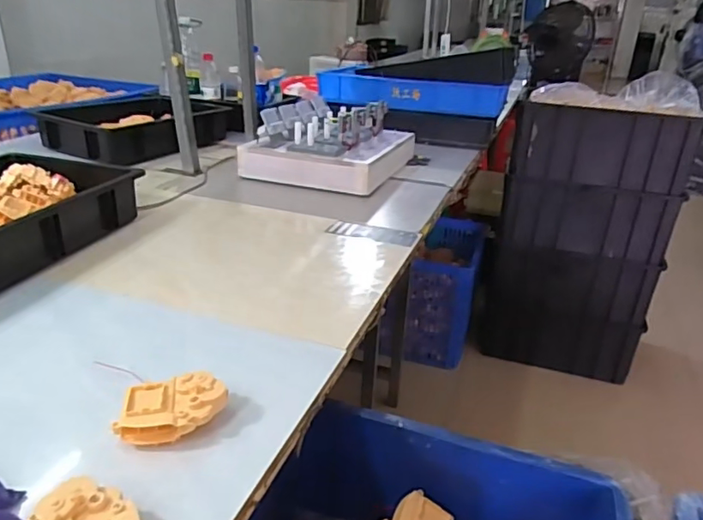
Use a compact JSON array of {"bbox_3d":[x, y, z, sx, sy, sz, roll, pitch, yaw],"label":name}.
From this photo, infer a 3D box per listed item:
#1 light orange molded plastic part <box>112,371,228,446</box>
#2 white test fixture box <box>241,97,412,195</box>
[{"bbox_3d":[-0.170,0.143,0.521,0.097,0.035,0.058,-4,26,-14],"label":"light orange molded plastic part"},{"bbox_3d":[-0.040,-0.281,1.289,0.301,0.123,0.415,11,27,18],"label":"white test fixture box"}]

